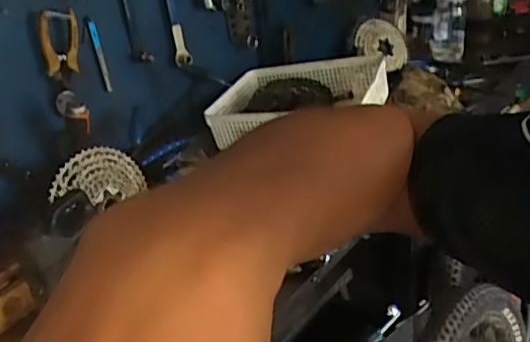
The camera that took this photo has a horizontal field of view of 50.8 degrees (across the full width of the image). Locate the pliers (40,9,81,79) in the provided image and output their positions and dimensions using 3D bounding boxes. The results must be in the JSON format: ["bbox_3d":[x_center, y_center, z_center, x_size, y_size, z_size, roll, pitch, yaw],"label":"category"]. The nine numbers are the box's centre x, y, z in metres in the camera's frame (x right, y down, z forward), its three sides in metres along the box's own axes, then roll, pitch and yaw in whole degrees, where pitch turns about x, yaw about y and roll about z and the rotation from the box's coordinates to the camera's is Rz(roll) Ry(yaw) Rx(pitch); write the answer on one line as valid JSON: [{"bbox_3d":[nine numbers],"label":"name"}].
[{"bbox_3d":[-0.324,-0.203,0.893,0.014,0.102,0.063,16,25,41],"label":"pliers"}]

